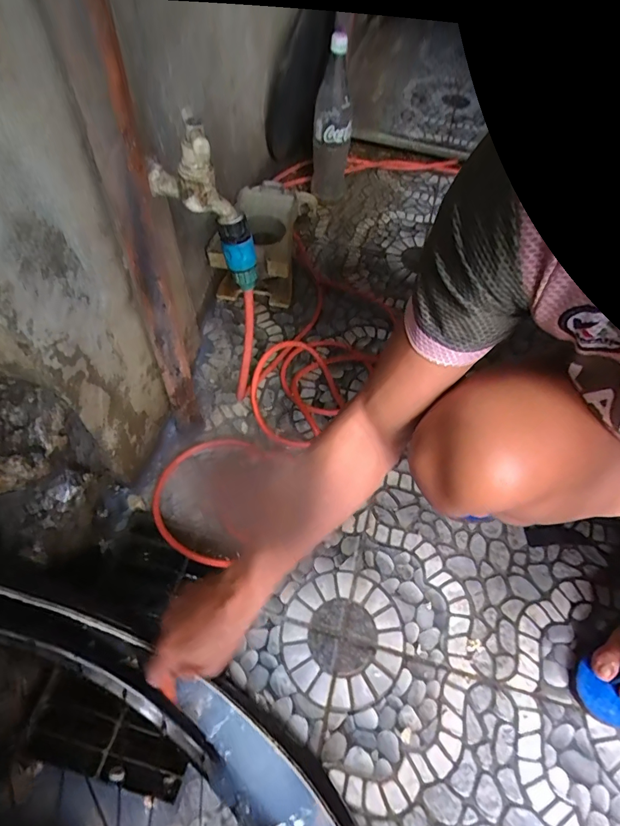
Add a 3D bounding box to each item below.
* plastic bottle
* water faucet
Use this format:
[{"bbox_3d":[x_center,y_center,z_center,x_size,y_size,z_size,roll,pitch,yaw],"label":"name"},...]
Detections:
[{"bbox_3d":[0.049,-0.613,0.960,0.081,0.324,0.074,8,59,1],"label":"plastic bottle"},{"bbox_3d":[-0.113,-0.229,0.407,0.093,0.079,0.033,23,60,9],"label":"water faucet"}]

